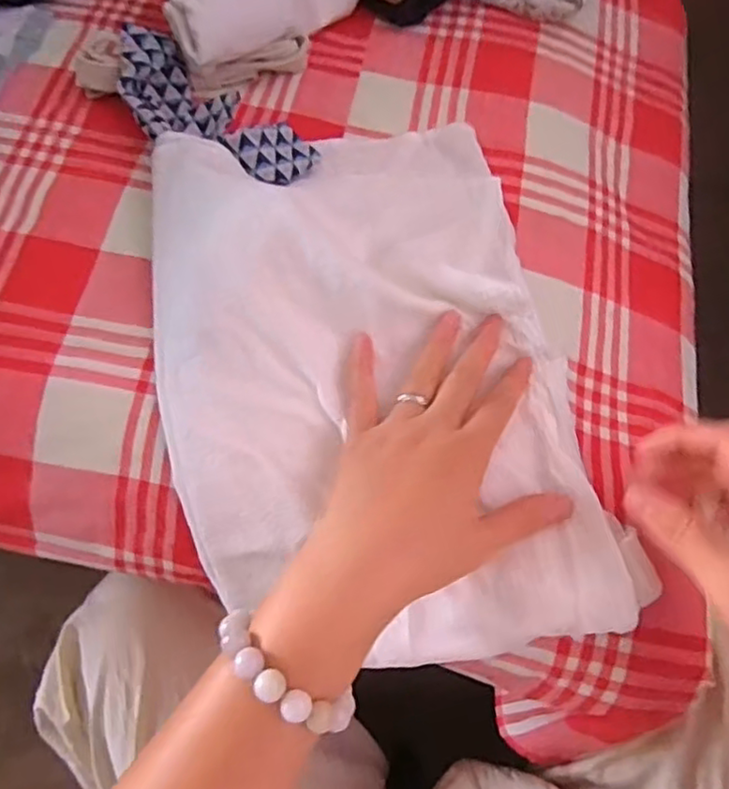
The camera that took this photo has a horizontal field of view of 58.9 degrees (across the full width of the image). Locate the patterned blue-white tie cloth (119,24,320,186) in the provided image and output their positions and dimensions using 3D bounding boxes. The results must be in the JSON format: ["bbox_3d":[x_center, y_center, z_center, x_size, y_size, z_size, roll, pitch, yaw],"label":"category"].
[{"bbox_3d":[-0.116,-0.199,0.461,0.164,0.037,0.067,35,71,15],"label":"patterned blue-white tie cloth"}]

